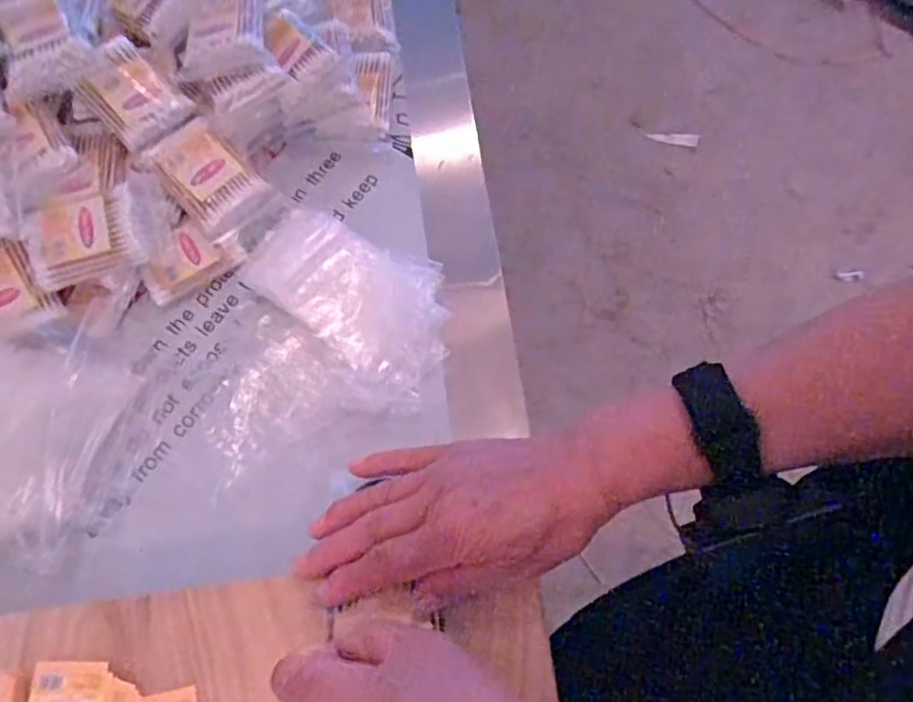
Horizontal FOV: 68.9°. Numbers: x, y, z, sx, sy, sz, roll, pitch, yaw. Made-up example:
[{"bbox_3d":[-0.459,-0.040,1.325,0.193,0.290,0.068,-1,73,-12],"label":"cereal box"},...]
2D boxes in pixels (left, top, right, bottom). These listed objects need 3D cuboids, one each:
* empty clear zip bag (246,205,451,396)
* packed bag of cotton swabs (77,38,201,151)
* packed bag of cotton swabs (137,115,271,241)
[{"bbox_3d":[-0.070,-0.041,0.456,0.144,0.021,0.089,27,73,12],"label":"empty clear zip bag"},{"bbox_3d":[-0.230,-0.181,0.469,0.076,0.013,0.055,44,69,-3],"label":"packed bag of cotton swabs"},{"bbox_3d":[-0.178,-0.126,0.475,0.079,0.016,0.058,44,76,-6],"label":"packed bag of cotton swabs"}]

